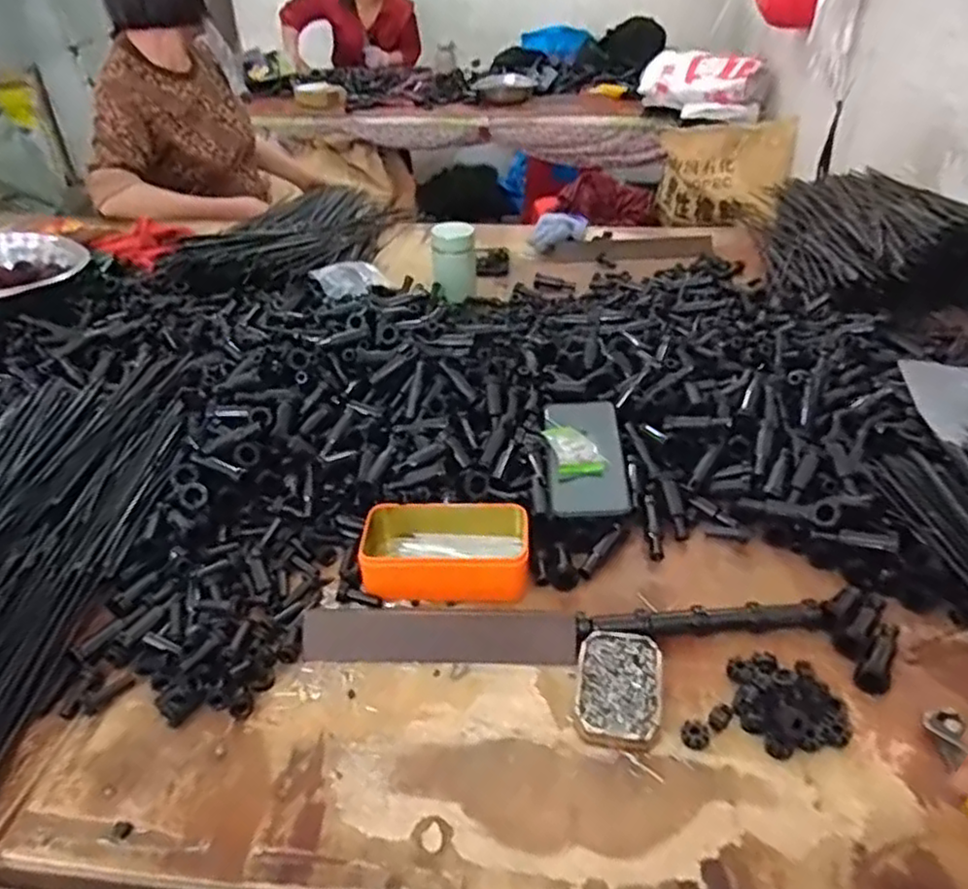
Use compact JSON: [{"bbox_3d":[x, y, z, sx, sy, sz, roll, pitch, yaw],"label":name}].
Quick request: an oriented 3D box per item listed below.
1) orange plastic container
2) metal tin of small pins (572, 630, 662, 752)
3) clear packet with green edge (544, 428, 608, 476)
[{"bbox_3d":[-0.035,0.095,0.639,0.149,0.046,0.081,1,36,3],"label":"orange plastic container"},{"bbox_3d":[0.100,0.184,0.531,0.059,0.026,0.091,6,37,10],"label":"metal tin of small pins"},{"bbox_3d":[0.091,0.004,0.710,0.045,0.018,0.069,-7,37,-8],"label":"clear packet with green edge"}]

